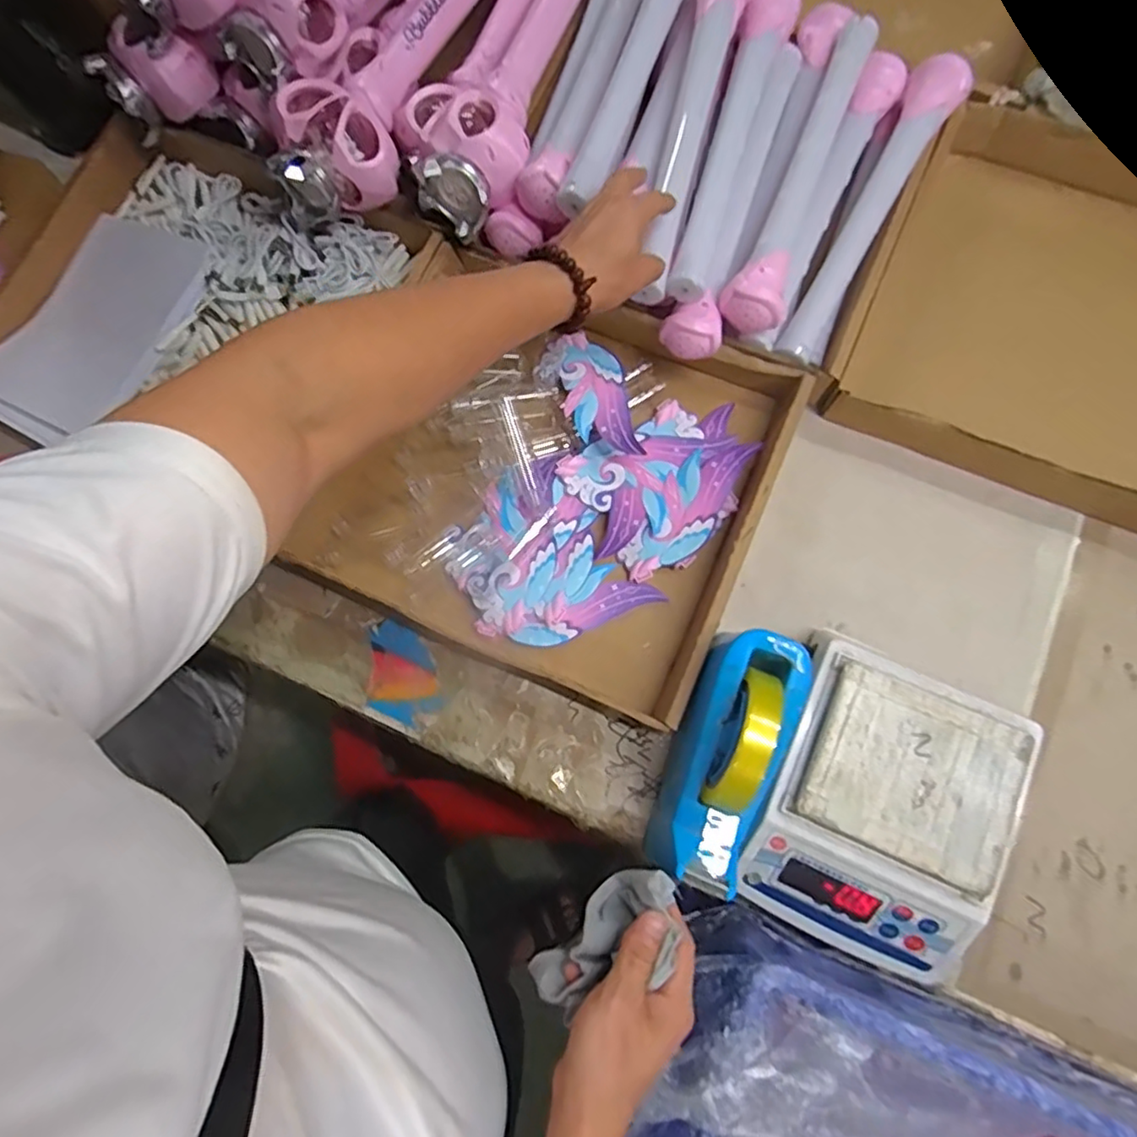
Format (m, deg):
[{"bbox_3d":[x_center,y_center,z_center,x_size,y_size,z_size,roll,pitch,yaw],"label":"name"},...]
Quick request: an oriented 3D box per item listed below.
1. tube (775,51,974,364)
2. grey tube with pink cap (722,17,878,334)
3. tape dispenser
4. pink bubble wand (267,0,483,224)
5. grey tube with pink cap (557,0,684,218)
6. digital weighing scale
[{"bbox_3d":[0.275,-0.324,0.568,0.052,0.059,0.311,29,81,7],"label":"tube"},{"bbox_3d":[0.215,-0.350,0.564,0.052,0.049,0.323,24,81,7],"label":"grey tube with pink cap"},{"bbox_3d":[0.122,0.143,0.490,0.071,0.124,0.187,23,81,6],"label":"tape dispenser"},{"bbox_3d":[-0.160,-0.490,0.601,0.096,0.074,0.358,24,81,7],"label":"pink bubble wand"},{"bbox_3d":[0.064,-0.444,0.536,0.051,0.038,0.320,19,80,6],"label":"grey tube with pink cap"},{"bbox_3d":[0.248,0.189,0.490,0.185,0.074,0.219,27,79,6],"label":"digital weighing scale"}]

